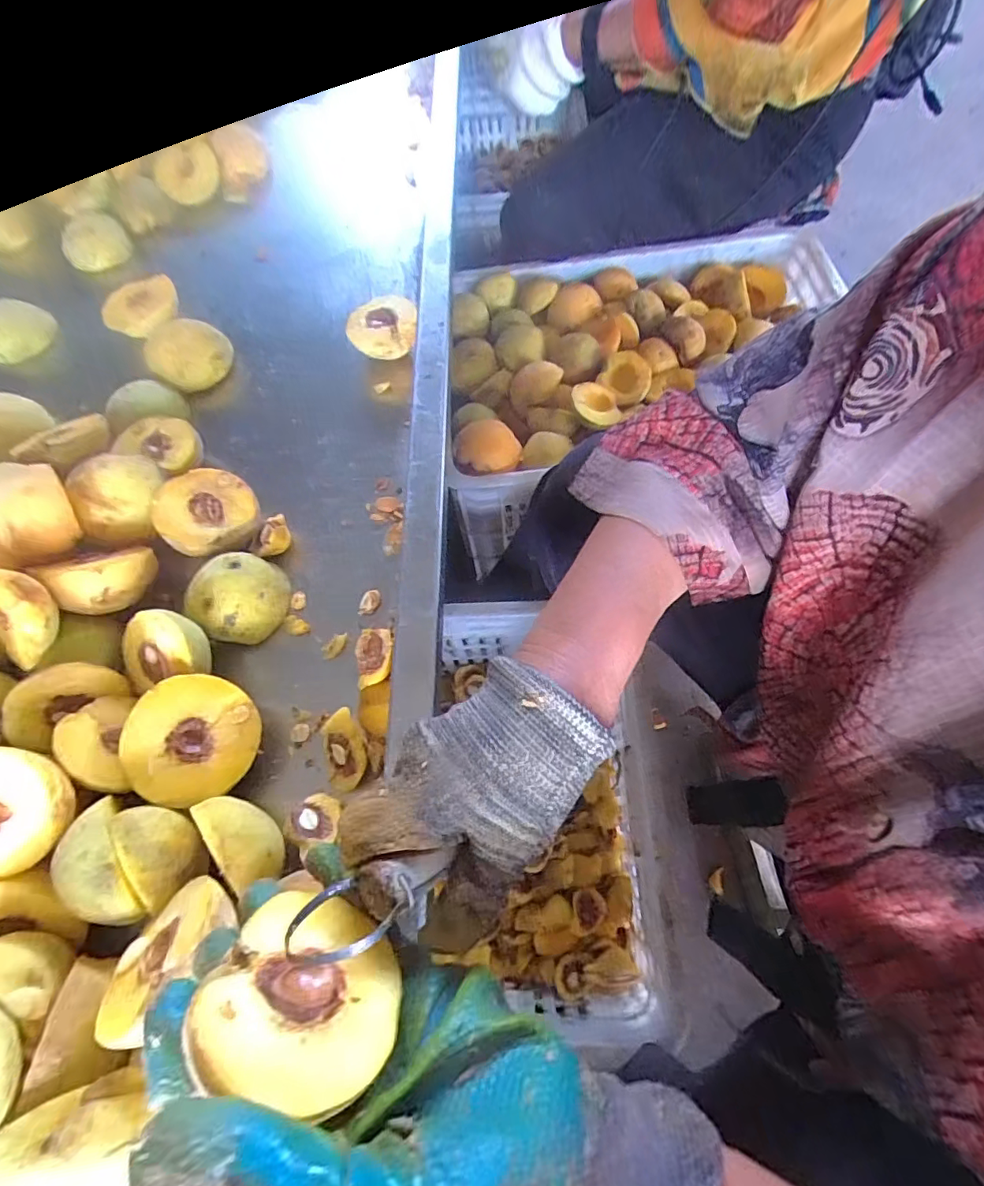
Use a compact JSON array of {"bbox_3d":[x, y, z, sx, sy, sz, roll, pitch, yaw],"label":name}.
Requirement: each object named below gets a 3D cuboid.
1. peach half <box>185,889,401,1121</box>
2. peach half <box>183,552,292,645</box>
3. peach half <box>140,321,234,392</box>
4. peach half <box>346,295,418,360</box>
[{"bbox_3d":[-0.066,0.144,0.176,0.060,0.060,0.032,27,106,7],"label":"peach half"},{"bbox_3d":[-0.177,0.003,0.369,0.056,0.041,0.063,39,74,18],"label":"peach half"},{"bbox_3d":[-0.274,-0.217,0.473,0.068,0.026,0.066,-1,67,2],"label":"peach half"},{"bbox_3d":[-0.096,-0.234,0.459,0.051,0.026,0.057,27,70,14],"label":"peach half"}]

